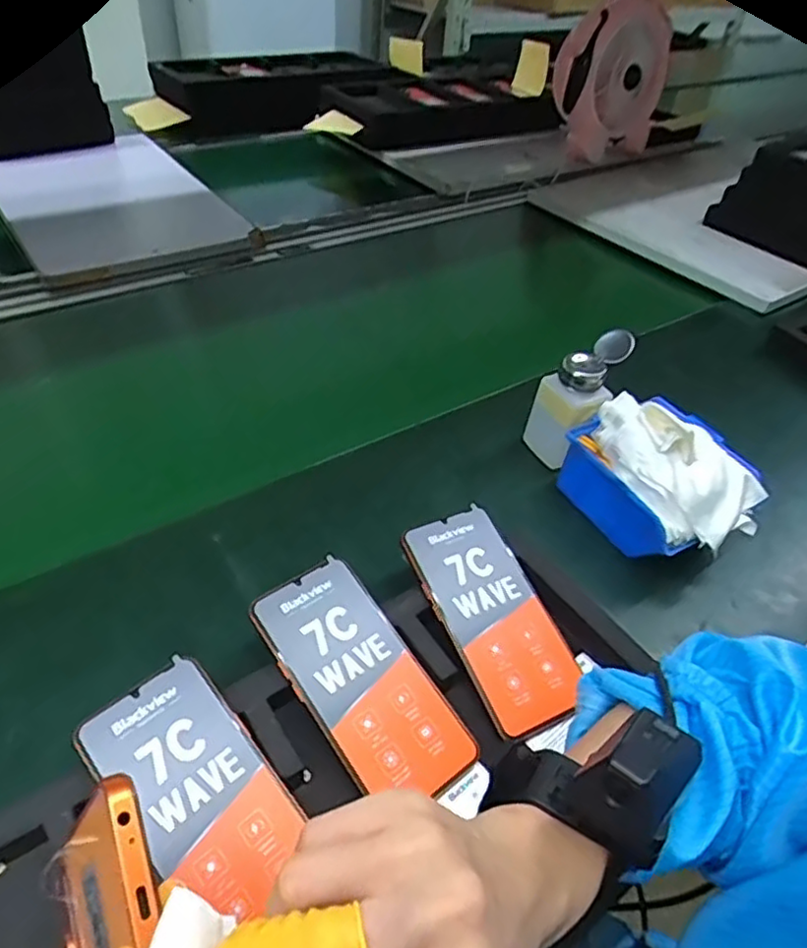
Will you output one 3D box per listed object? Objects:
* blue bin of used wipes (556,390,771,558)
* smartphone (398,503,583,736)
[{"bbox_3d":[0.229,-0.002,0.559,0.119,0.098,0.143,-19,48,-25],"label":"blue bin of used wipes"},{"bbox_3d":[0.065,0.098,0.462,0.075,0.010,0.159,-16,61,-22],"label":"smartphone"}]

